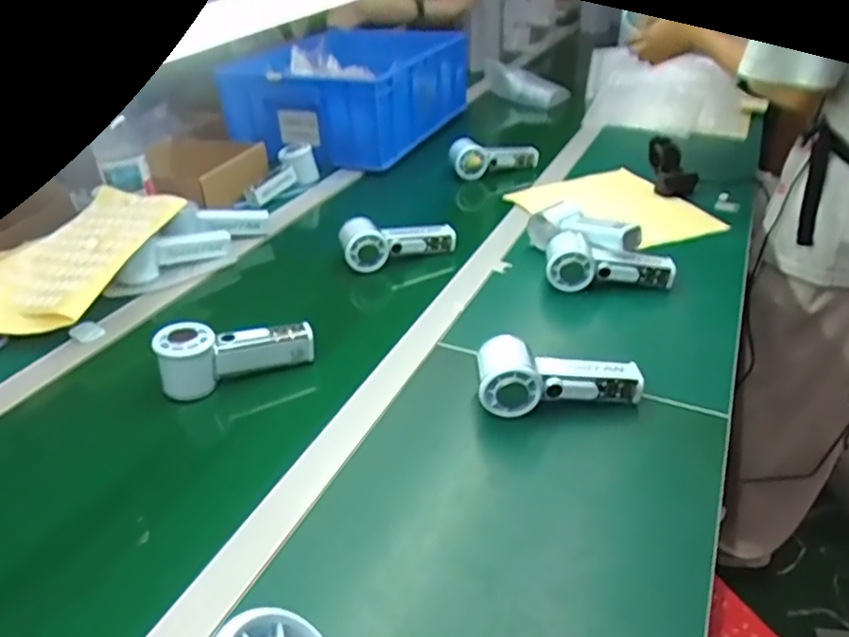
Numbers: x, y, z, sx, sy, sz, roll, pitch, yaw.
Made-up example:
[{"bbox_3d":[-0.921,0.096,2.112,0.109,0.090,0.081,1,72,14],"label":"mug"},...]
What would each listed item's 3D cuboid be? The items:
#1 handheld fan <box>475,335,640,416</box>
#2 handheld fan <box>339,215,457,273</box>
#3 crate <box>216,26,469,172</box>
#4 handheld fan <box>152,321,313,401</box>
[{"bbox_3d":[0.125,0.060,0.604,0.152,0.063,0.057,4,31,7],"label":"handheld fan"},{"bbox_3d":[-0.032,-0.106,0.873,0.153,0.051,0.063,-6,32,-7],"label":"handheld fan"},{"bbox_3d":[-0.136,-0.522,1.423,0.377,0.126,0.611,12,33,13],"label":"crate"},{"bbox_3d":[-0.189,0.042,0.673,0.146,0.074,0.043,-10,33,-12],"label":"handheld fan"}]

